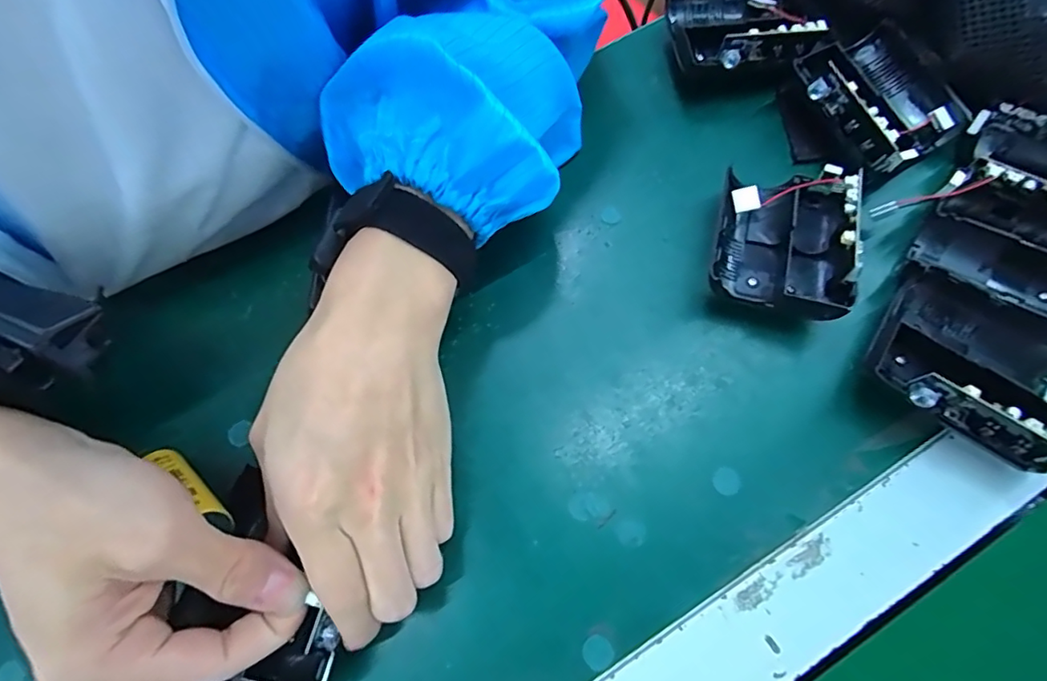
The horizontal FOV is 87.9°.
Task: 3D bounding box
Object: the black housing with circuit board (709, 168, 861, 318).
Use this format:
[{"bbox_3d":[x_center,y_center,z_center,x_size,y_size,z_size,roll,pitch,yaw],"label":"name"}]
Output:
[{"bbox_3d":[0.132,-0.051,0.280,0.062,0.040,0.078,11,69,7],"label":"black housing with circuit board"}]

